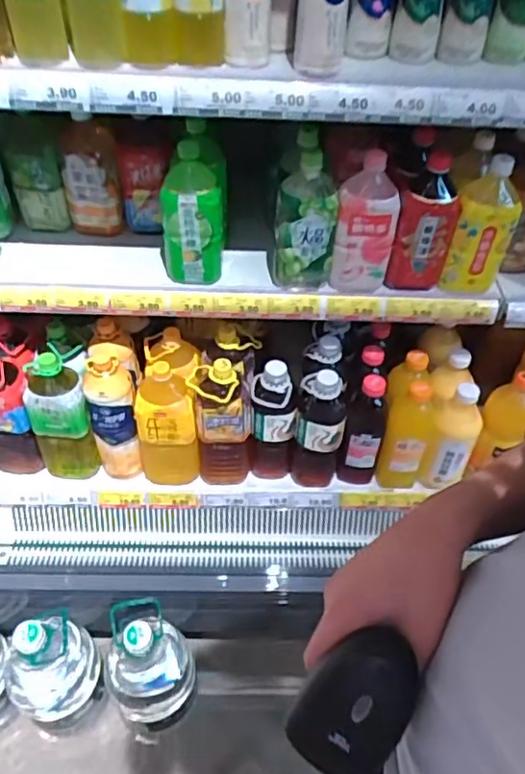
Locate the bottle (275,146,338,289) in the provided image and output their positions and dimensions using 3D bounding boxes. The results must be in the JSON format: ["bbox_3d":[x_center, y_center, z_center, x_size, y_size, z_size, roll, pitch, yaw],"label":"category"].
[{"bbox_3d":[0.068,-0.264,0.926,0.096,0.202,0.091,4,46,1],"label":"bottle"}]

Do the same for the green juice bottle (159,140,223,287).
[{"bbox_3d":[-0.113,-0.273,0.927,0.096,0.211,0.082,-1,46,-3],"label":"green juice bottle"}]

